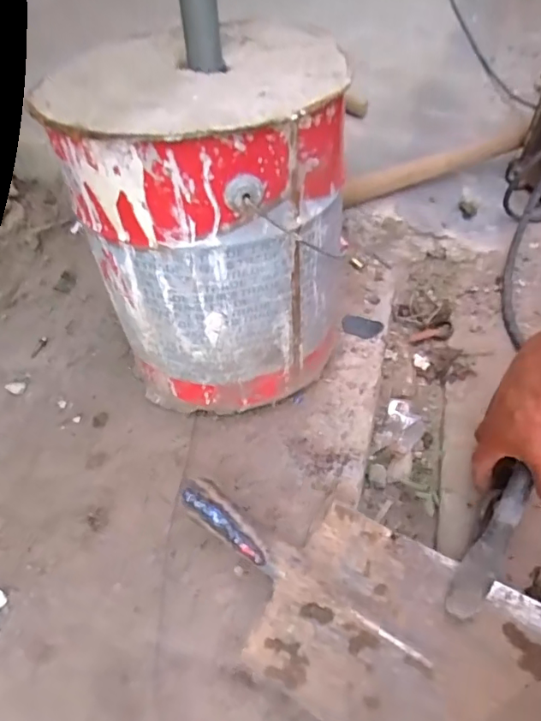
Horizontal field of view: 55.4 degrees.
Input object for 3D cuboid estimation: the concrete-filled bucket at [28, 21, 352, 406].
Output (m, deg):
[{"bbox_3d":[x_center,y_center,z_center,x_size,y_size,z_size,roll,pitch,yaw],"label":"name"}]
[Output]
[{"bbox_3d":[-0.053,-0.145,0.579,0.255,0.346,0.269,-9,51,-2],"label":"concrete-filled bucket"}]

